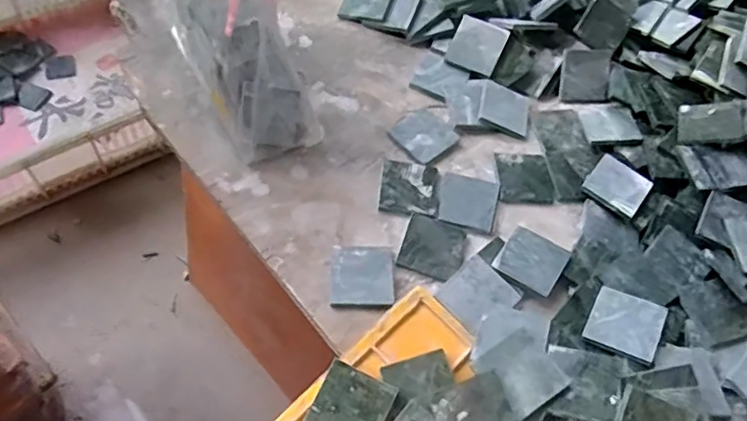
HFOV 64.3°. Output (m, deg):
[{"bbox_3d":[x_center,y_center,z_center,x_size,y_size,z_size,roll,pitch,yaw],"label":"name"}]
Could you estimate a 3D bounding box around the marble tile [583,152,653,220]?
[{"bbox_3d":[0.218,-0.024,0.528,0.049,0.010,0.055,36,61,12],"label":"marble tile"}]

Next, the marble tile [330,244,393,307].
[{"bbox_3d":[-0.008,0.051,0.461,0.047,0.006,0.051,5,59,-6],"label":"marble tile"}]

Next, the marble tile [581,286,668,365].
[{"bbox_3d":[0.185,0.083,0.437,0.049,0.004,0.048,20,63,27],"label":"marble tile"}]

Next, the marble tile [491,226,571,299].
[{"bbox_3d":[0.127,0.040,0.476,0.049,0.007,0.047,36,61,13],"label":"marble tile"}]

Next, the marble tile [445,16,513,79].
[{"bbox_3d":[0.102,-0.161,0.585,0.049,0.048,0.004,25,14,9],"label":"marble tile"}]

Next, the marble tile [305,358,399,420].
[{"bbox_3d":[-0.015,0.133,0.403,0.049,0.004,0.048,23,75,14],"label":"marble tile"}]

